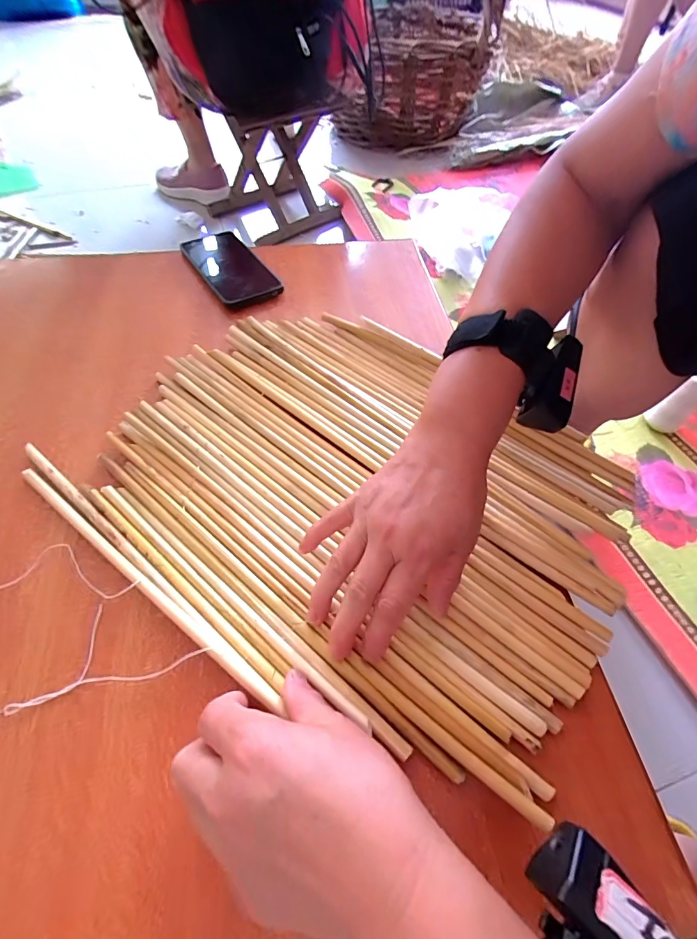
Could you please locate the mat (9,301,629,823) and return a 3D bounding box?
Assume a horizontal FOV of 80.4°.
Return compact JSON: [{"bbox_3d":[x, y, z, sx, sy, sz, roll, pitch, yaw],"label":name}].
[{"bbox_3d":[-0.001,0.008,0.351,0.428,0.017,0.328,32,61,19],"label":"mat"}]

